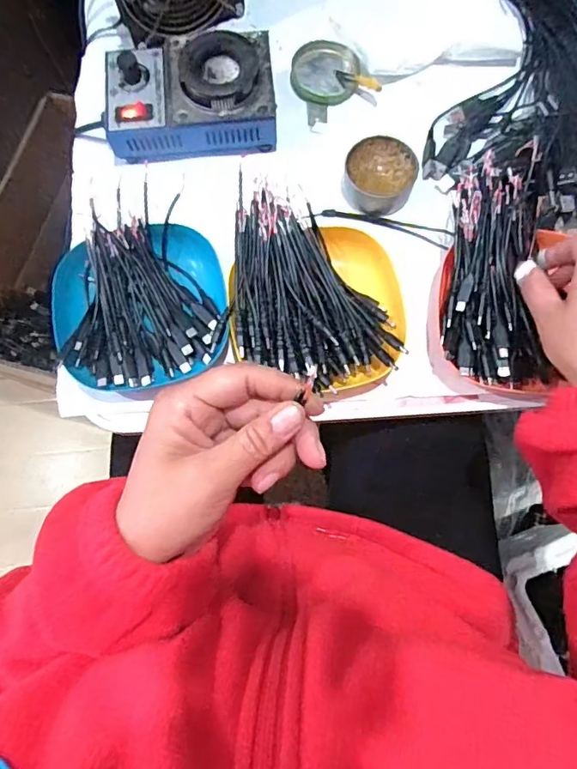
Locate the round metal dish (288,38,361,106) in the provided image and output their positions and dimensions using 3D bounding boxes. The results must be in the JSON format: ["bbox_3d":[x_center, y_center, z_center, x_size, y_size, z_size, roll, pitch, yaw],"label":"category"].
[{"bbox_3d":[0.035,-0.302,0.496,0.064,0.014,0.063,0,77,1],"label":"round metal dish"}]

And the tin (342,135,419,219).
[{"bbox_3d":[0.082,-0.186,0.460,0.061,0.027,0.062,0,77,1],"label":"tin"}]

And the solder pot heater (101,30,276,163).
[{"bbox_3d":[-0.089,-0.261,0.461,0.150,0.056,0.100,-5,77,0],"label":"solder pot heater"}]

